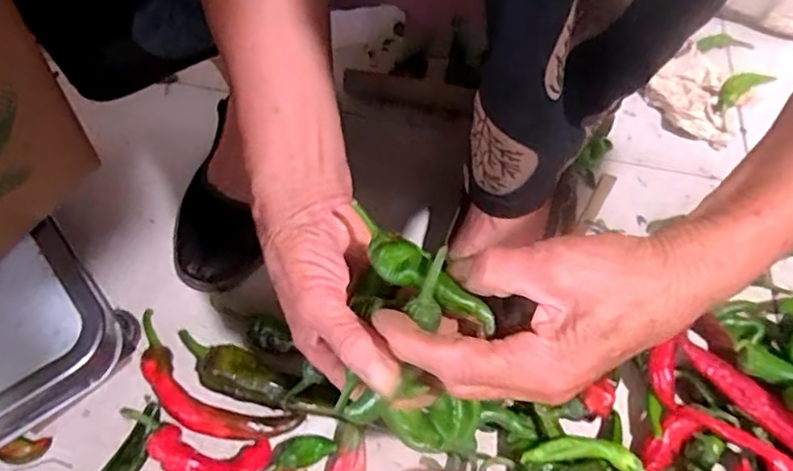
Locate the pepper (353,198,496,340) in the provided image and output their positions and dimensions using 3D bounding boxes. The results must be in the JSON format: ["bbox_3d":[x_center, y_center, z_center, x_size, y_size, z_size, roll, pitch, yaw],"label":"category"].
[{"bbox_3d":[0.011,0.018,0.293,0.087,0.017,0.019,35,61,15],"label":"pepper"}]

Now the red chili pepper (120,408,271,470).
[{"bbox_3d":[-0.137,0.143,0.392,0.099,0.026,0.034,10,57,2],"label":"red chili pepper"}]

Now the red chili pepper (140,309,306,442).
[{"bbox_3d":[-0.141,0.107,0.417,0.148,0.021,0.048,29,60,14],"label":"red chili pepper"}]

